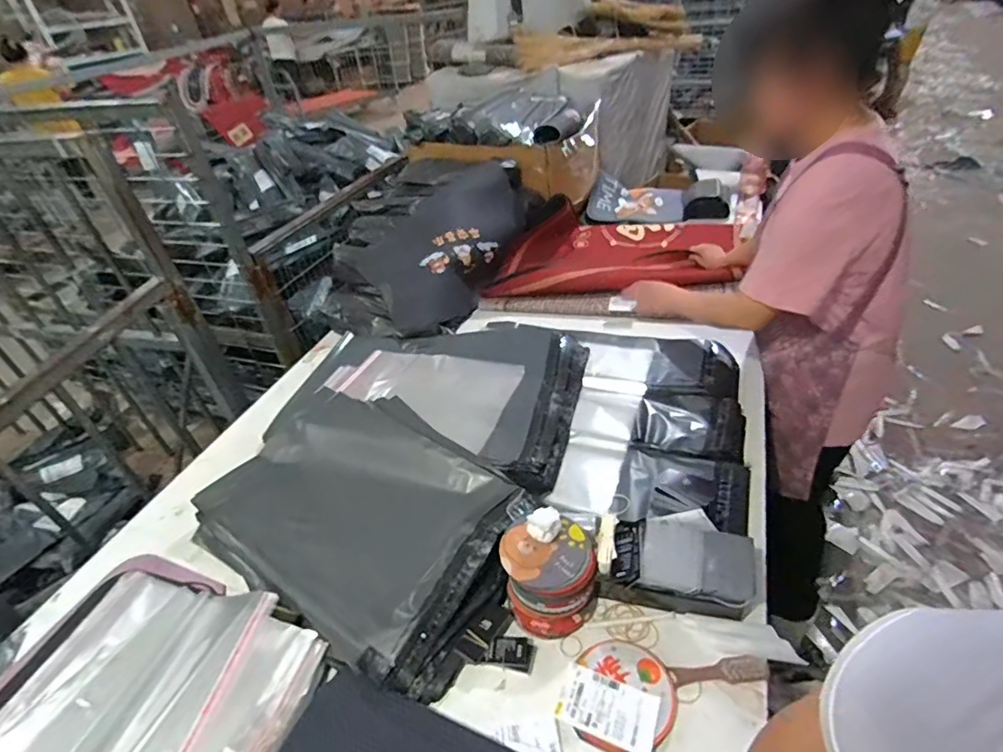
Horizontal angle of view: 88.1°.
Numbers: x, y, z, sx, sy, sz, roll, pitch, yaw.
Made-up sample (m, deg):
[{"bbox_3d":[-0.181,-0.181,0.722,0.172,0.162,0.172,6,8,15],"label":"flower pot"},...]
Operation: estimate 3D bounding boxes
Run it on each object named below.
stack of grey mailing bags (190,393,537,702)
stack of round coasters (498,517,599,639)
[{"bbox_3d":[-0.257,0.237,0.995,0.632,0.075,0.444,19,46,30],"label":"stack of grey mailing bags"},{"bbox_3d":[0.076,0.311,0.830,0.146,0.105,0.160,-8,39,0],"label":"stack of round coasters"}]

